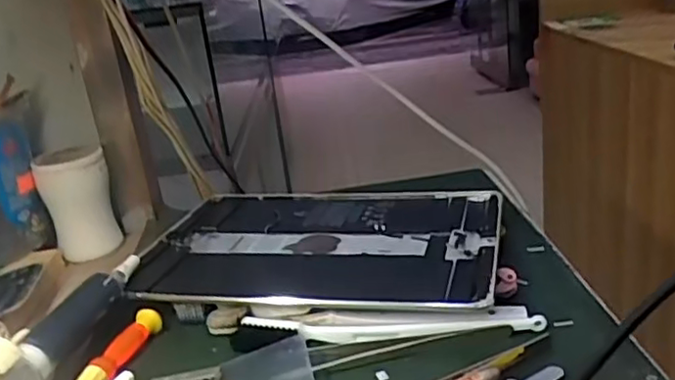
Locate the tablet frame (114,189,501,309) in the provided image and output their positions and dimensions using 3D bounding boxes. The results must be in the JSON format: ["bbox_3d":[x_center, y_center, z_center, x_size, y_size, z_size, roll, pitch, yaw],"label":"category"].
[{"bbox_3d":[-0.015,0.036,0.454,0.249,0.018,0.175,0,23,17],"label":"tablet frame"}]

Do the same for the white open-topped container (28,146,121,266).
[{"bbox_3d":[-0.208,0.012,0.516,0.051,0.084,0.048,-15,22,-20],"label":"white open-topped container"}]

